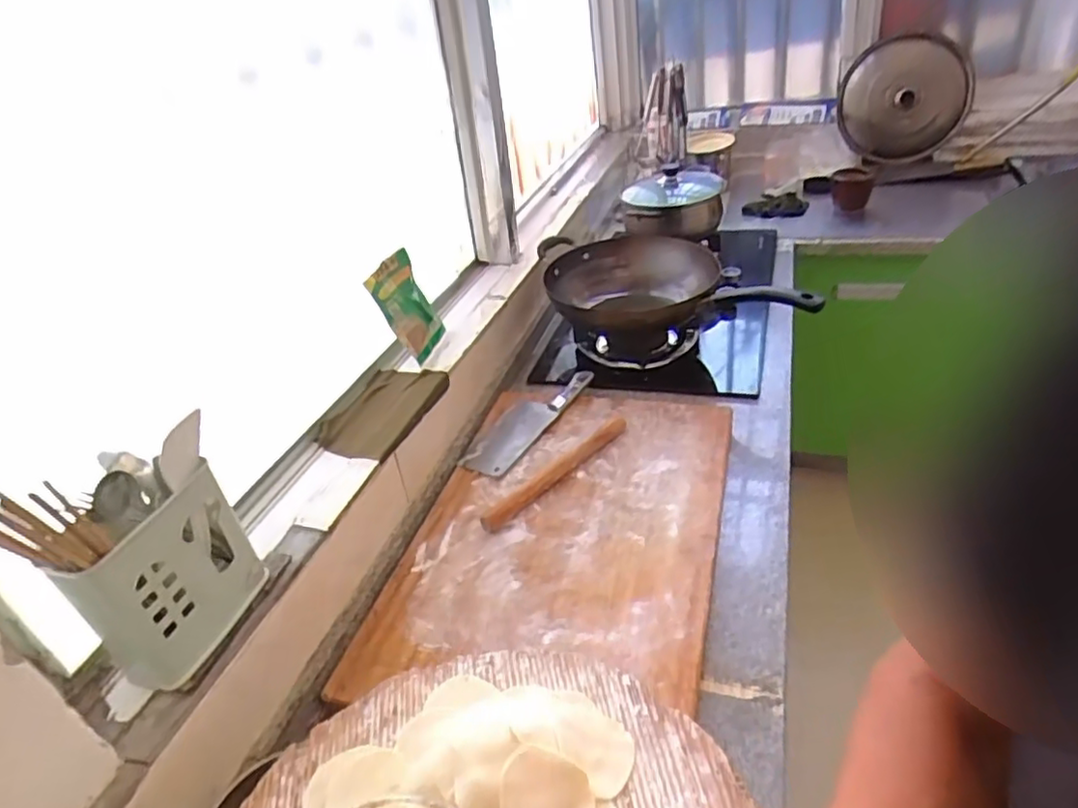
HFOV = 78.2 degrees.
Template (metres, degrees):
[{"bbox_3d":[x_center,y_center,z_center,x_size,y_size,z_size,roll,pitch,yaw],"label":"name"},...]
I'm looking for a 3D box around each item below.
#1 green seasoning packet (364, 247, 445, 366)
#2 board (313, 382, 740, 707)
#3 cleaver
[{"bbox_3d":[-0.202,-0.151,1.046,0.034,0.166,0.100,-6,35,31],"label":"green seasoning packet"},{"bbox_3d":[0.037,0.145,0.894,0.391,0.025,0.563,3,37,18],"label":"board"},{"bbox_3d":[-0.017,0.022,1.100,0.092,0.022,0.286,15,42,32],"label":"cleaver"}]

